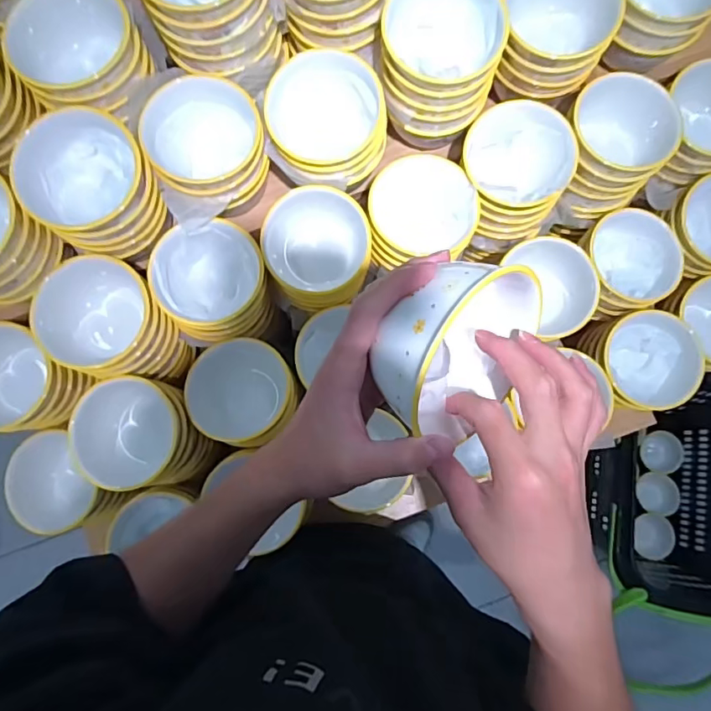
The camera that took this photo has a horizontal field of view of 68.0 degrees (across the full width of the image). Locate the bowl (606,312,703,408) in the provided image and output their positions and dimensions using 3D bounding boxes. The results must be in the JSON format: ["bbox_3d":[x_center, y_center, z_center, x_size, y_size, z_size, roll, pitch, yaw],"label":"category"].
[{"bbox_3d":[0.356,0.007,0.650,0.106,0.052,0.118,-7,81,1],"label":"bowl"}]

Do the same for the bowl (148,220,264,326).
[{"bbox_3d":[-0.157,-0.089,0.581,0.115,0.058,0.102,-10,81,0],"label":"bowl"}]

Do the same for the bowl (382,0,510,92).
[{"bbox_3d":[0.085,-0.309,0.516,0.113,0.055,0.110,0,81,2],"label":"bowl"}]

